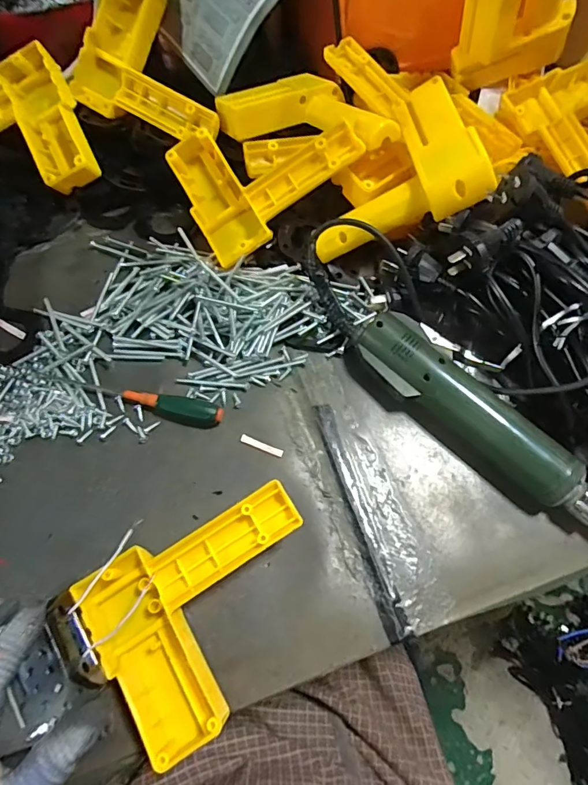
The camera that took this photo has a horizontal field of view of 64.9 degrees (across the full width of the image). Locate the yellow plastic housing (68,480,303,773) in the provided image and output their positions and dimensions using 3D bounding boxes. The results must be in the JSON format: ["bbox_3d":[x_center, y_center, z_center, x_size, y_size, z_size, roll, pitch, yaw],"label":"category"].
[{"bbox_3d":[-0.053,0.128,0.292,0.148,0.039,0.112,-39,74,-15],"label":"yellow plastic housing"}]

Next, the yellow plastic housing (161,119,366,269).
[{"bbox_3d":[-0.028,-0.190,0.389,0.144,0.032,0.114,-35,75,10],"label":"yellow plastic housing"}]

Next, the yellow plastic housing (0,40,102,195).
[{"bbox_3d":[-0.260,-0.227,0.427,0.138,0.030,0.120,-26,90,7],"label":"yellow plastic housing"}]

